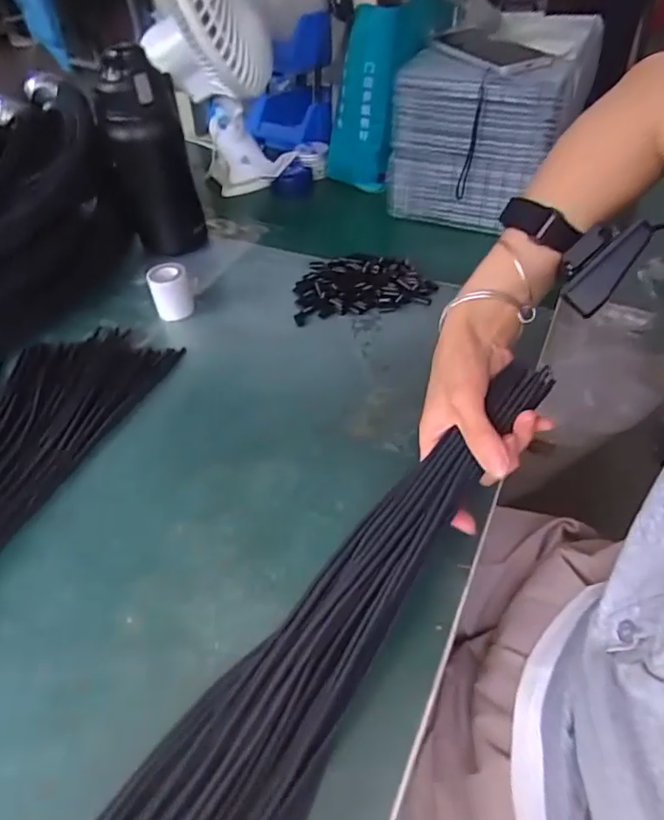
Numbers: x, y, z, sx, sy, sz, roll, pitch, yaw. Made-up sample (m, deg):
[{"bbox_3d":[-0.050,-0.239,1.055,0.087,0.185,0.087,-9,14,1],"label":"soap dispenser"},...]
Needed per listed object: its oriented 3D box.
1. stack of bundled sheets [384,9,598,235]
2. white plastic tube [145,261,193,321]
[{"bbox_3d":[0.213,-0.396,0.769,0.211,0.204,0.235,14,48,17],"label":"stack of bundled sheets"},{"bbox_3d":[-0.190,-0.140,0.655,0.046,0.054,0.040,-18,47,-14],"label":"white plastic tube"}]

